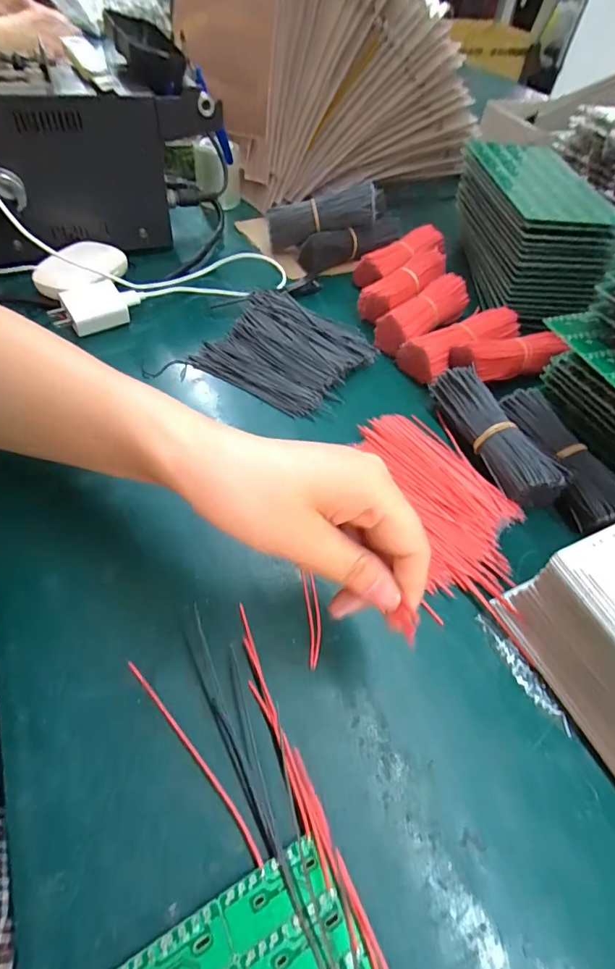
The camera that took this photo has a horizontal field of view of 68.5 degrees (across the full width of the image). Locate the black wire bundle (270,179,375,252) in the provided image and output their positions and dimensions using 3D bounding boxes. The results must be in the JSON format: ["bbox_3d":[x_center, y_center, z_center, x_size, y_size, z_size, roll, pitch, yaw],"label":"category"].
[{"bbox_3d":[0.014,-0.292,0.492,0.118,0.038,0.033,-10,52,14],"label":"black wire bundle"}]

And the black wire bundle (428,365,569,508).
[{"bbox_3d":[0.142,-0.041,0.345,0.033,0.026,0.124,-16,56,-16],"label":"black wire bundle"}]

